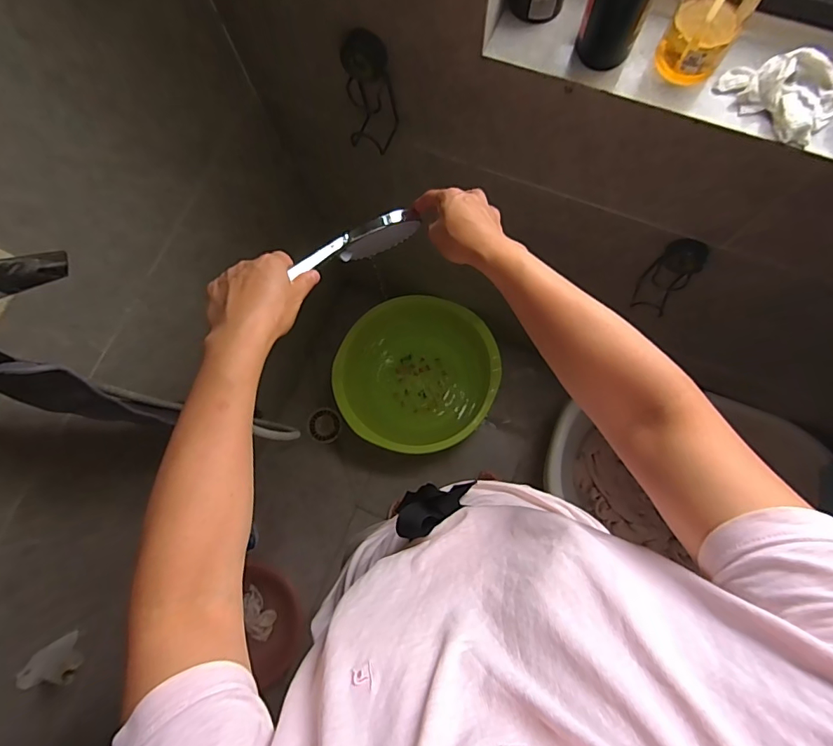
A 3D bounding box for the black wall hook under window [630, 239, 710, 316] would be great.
[{"bbox_3d":[0.420,-0.156,0.761,0.068,0.163,0.060,23,79,7],"label":"black wall hook under window"}]

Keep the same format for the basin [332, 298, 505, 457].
[{"bbox_3d":[0.002,0.017,1.342,0.428,0.173,0.435,0,77,2],"label":"basin"}]

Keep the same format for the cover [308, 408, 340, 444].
[{"bbox_3d":[-0.288,0.165,1.421,0.098,0.010,0.109,-13,77,-1],"label":"cover"}]

